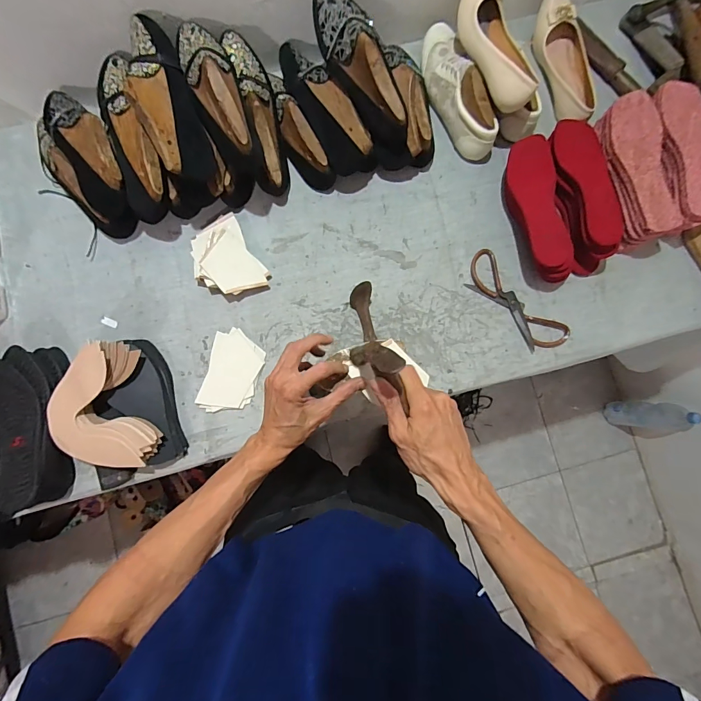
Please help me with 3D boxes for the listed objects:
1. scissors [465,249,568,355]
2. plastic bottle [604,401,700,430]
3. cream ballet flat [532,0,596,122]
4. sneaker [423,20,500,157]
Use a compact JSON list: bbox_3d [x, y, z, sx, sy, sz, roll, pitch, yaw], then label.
[{"bbox_3d":[0.293,-0.085,0.676,0.075,0.010,0.217,-42,87,-6],"label":"scissors"},{"bbox_3d":[0.999,0.218,1.259,0.092,0.320,0.091,3,83,-2],"label":"plastic bottle"},{"bbox_3d":[0.408,-0.547,0.708,0.083,0.061,0.245,-12,84,-3],"label":"cream ballet flat"},{"bbox_3d":[0.193,-0.476,0.691,0.072,0.091,0.245,-23,85,-5],"label":"sneaker"}]

